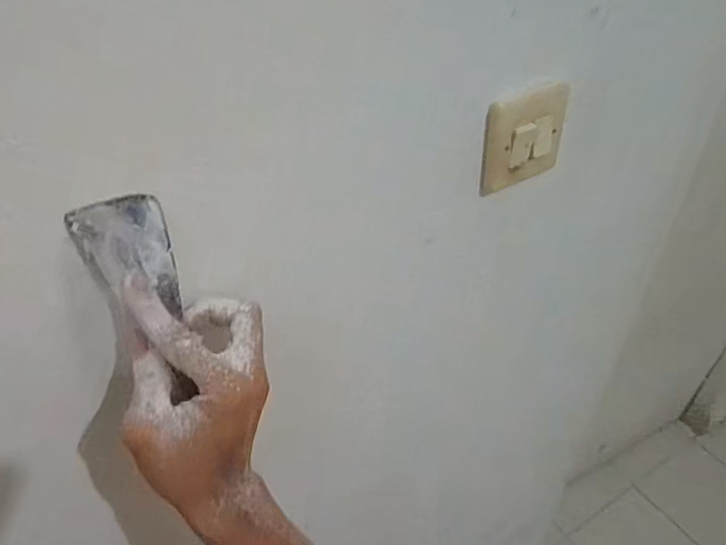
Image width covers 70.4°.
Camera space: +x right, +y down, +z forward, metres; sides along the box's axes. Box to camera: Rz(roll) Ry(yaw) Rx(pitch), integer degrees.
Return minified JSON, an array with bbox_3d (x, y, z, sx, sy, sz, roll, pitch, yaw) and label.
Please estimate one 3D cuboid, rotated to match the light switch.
[{"bbox_3d":[0.136,-0.110,0.427,0.077,0.077,0.017,-21,44,-18],"label":"light switch"}]

